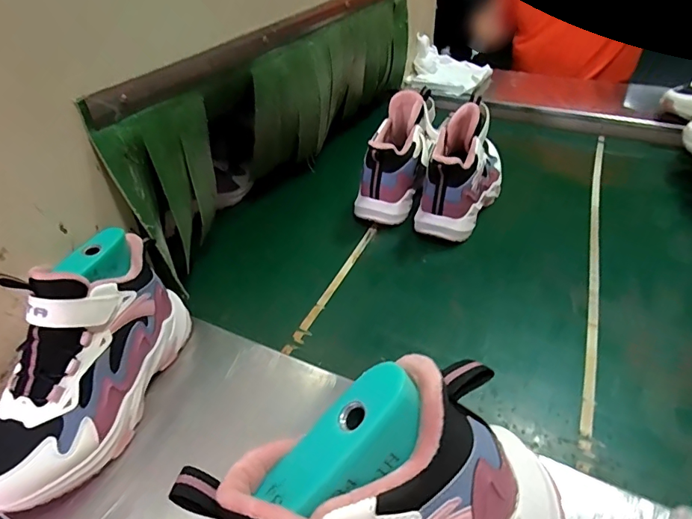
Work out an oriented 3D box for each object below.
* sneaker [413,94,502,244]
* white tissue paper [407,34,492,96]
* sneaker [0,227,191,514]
[{"bbox_3d":[0.186,-0.150,0.705,0.085,0.152,0.233,16,42,23],"label":"sneaker"},{"bbox_3d":[0.249,-0.457,1.097,0.171,0.093,0.166,19,43,26],"label":"white tissue paper"},{"bbox_3d":[-0.232,0.085,0.405,0.084,0.147,0.227,4,38,10],"label":"sneaker"}]

